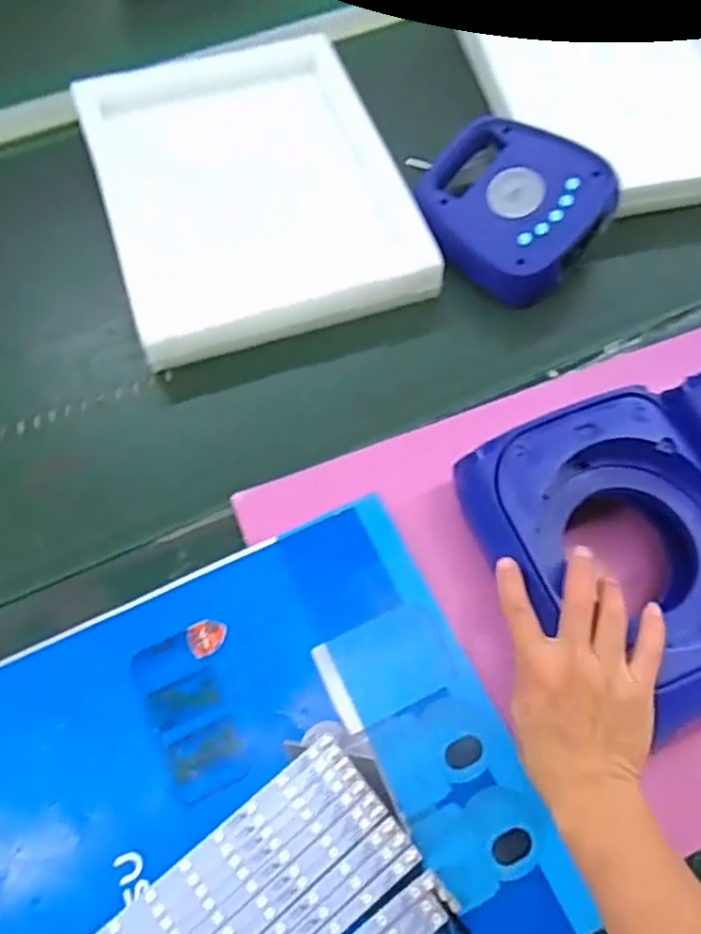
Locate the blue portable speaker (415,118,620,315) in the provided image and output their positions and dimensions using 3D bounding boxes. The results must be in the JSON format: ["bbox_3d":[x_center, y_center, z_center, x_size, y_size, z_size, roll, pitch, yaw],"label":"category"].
[{"bbox_3d":[0.152,-0.251,0.671,0.156,0.062,0.167,-42,73,-18],"label":"blue portable speaker"}]

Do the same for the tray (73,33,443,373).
[{"bbox_3d":[-0.101,-0.282,0.694,0.273,0.045,0.355,-17,67,-9],"label":"tray"}]

